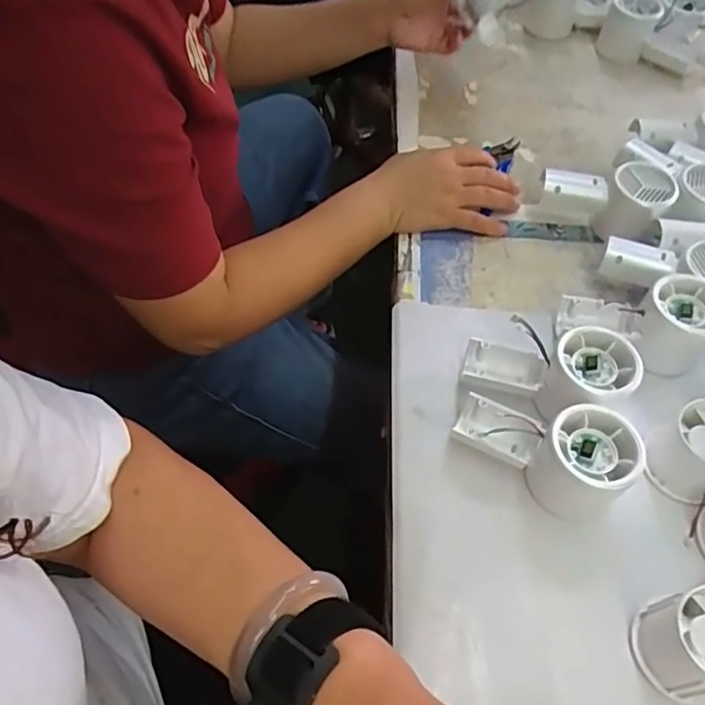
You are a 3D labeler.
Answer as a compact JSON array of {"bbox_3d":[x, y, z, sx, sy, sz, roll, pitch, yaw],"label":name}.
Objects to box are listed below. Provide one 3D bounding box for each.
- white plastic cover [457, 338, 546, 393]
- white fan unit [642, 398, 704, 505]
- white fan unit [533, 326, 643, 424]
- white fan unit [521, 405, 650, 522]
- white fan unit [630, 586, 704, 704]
[{"bbox_3d":[0.111,0.016,0.453,0.056,0.027,0.036,12,55,3],"label":"white plastic cover"},{"bbox_3d":[0.236,0.064,0.413,0.059,0.049,0.053,-31,63,-23],"label":"white fan unit"},{"bbox_3d":[0.165,0.021,0.435,0.054,0.054,0.062,38,62,21],"label":"white fan unit"},{"bbox_3d":[0.151,0.073,0.401,0.055,0.062,0.053,2,55,-3],"label":"white fan unit"},{"bbox_3d":[0.196,0.165,0.345,0.054,0.046,0.050,2,55,-3],"label":"white fan unit"}]

